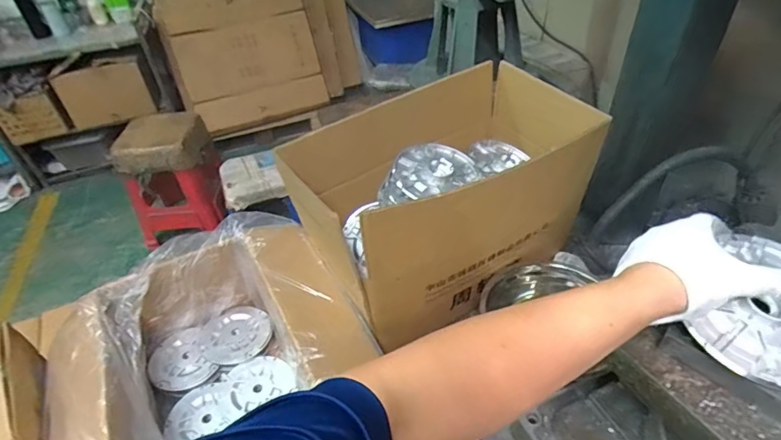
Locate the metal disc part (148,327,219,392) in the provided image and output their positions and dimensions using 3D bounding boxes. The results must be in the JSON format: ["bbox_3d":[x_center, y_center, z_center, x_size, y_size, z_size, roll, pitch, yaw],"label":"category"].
[{"bbox_3d":[-0.405,0.272,0.889,0.108,0.016,0.132,-25,45,-22],"label":"metal disc part"}]

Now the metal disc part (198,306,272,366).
[{"bbox_3d":[-0.308,0.225,0.918,0.133,0.013,0.122,-3,41,2],"label":"metal disc part"}]

